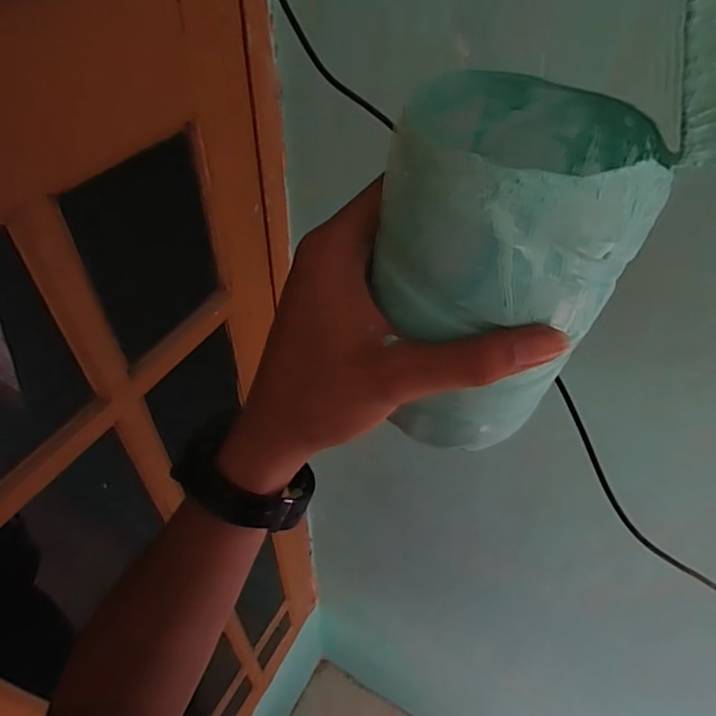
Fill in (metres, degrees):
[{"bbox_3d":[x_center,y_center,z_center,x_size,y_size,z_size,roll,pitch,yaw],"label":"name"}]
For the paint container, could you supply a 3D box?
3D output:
[{"bbox_3d":[0.052,-0.032,0.213,0.087,0.123,0.083,7,48,4],"label":"paint container"}]

